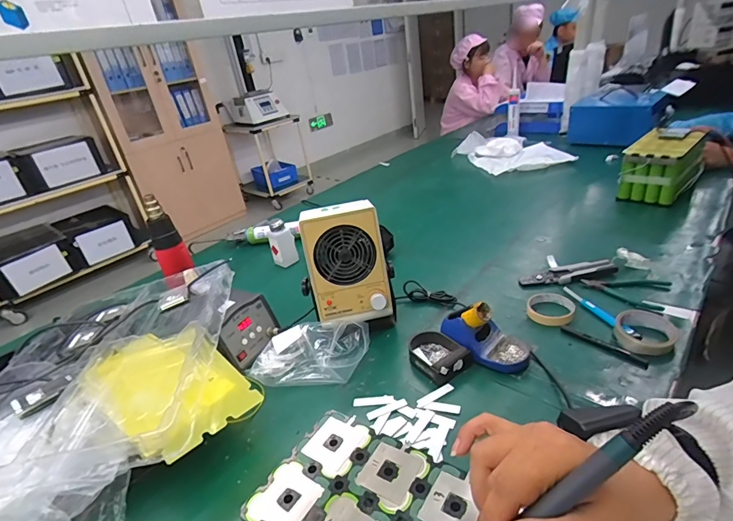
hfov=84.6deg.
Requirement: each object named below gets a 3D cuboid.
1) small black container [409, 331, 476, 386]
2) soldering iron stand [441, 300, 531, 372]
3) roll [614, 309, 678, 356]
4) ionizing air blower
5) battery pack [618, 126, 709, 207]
[{"bbox_3d":[0.120,0.160,0.708,0.081,0.034,0.111,-24,32,-25],"label":"small black container"},{"bbox_3d":[0.204,0.127,0.701,0.151,0.087,0.080,10,33,35],"label":"soldering iron stand"},{"bbox_3d":[0.476,0.120,0.689,0.087,0.030,0.106,12,35,33],"label":"roll"},{"bbox_3d":[-0.036,0.021,0.783,0.160,0.240,0.127,-15,29,-11],"label":"ionizing air blower"},{"bbox_3d":[0.859,-0.271,1.172,0.244,0.166,0.153,-29,34,-32],"label":"battery pack"}]

